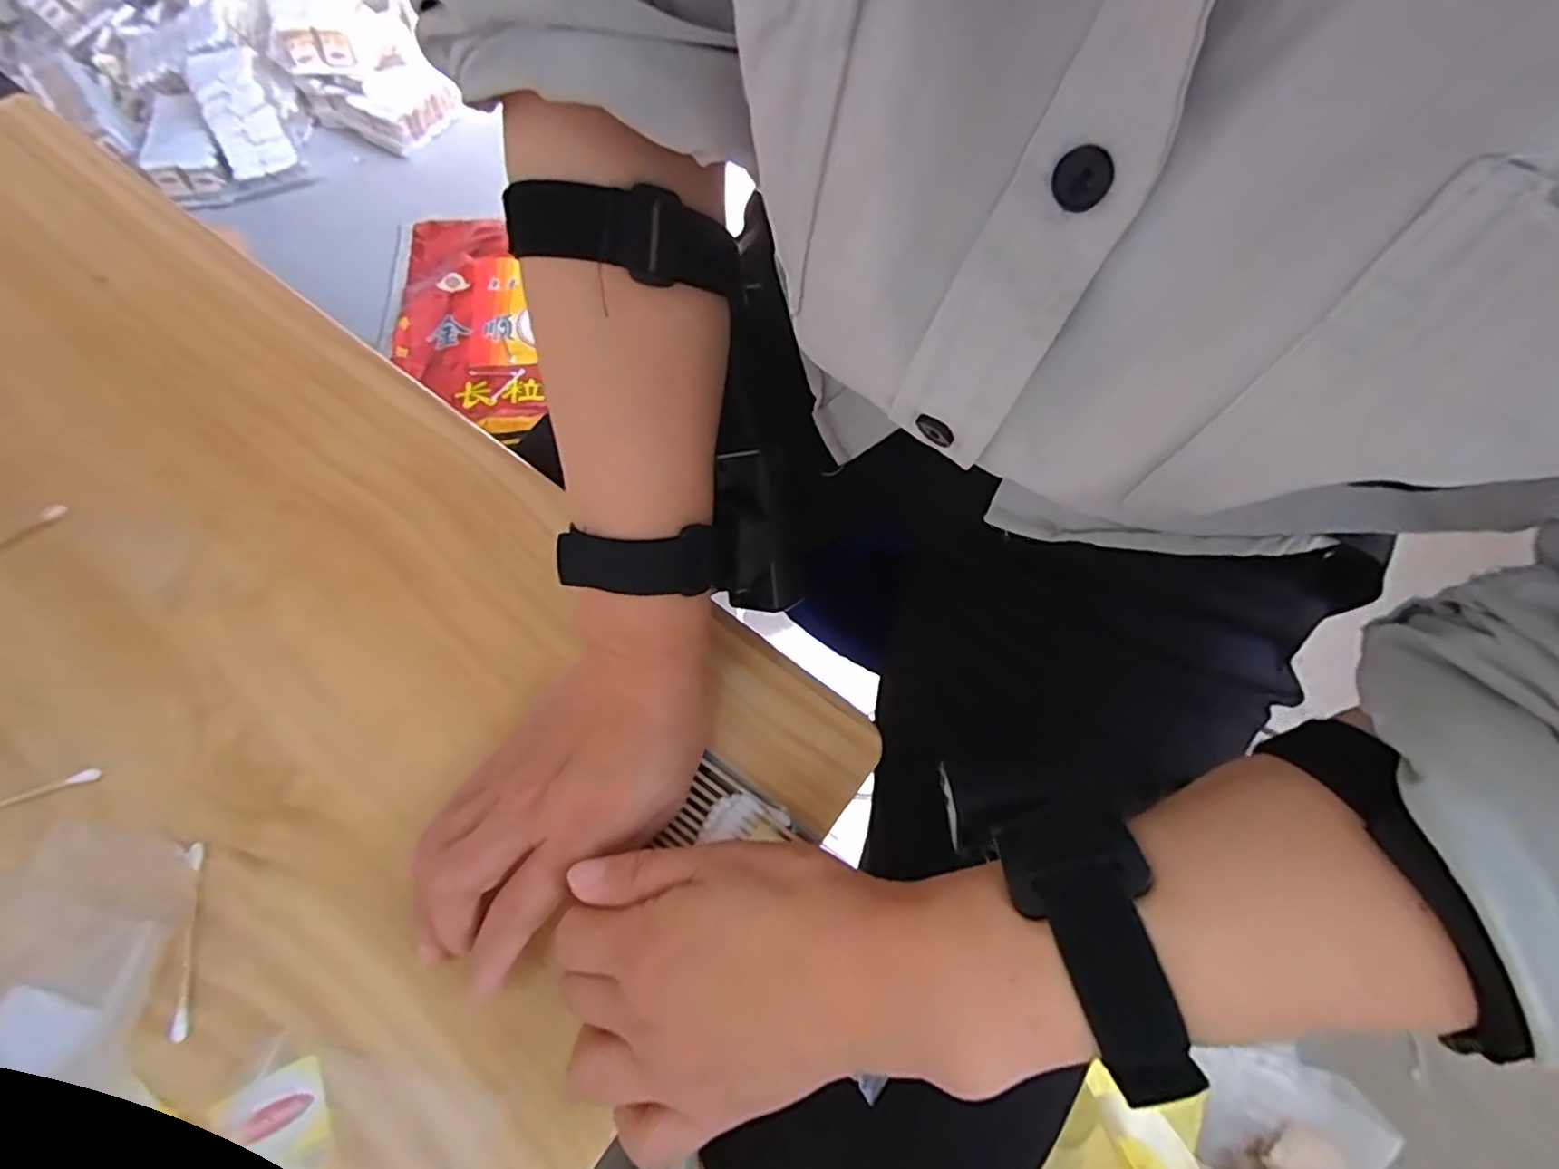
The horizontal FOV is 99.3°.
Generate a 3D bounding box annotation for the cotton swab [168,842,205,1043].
[{"bbox_3d":[-0.240,0.143,0.268,0.006,0.005,0.072,-13,68,-7],"label":"cotton swab"}]

